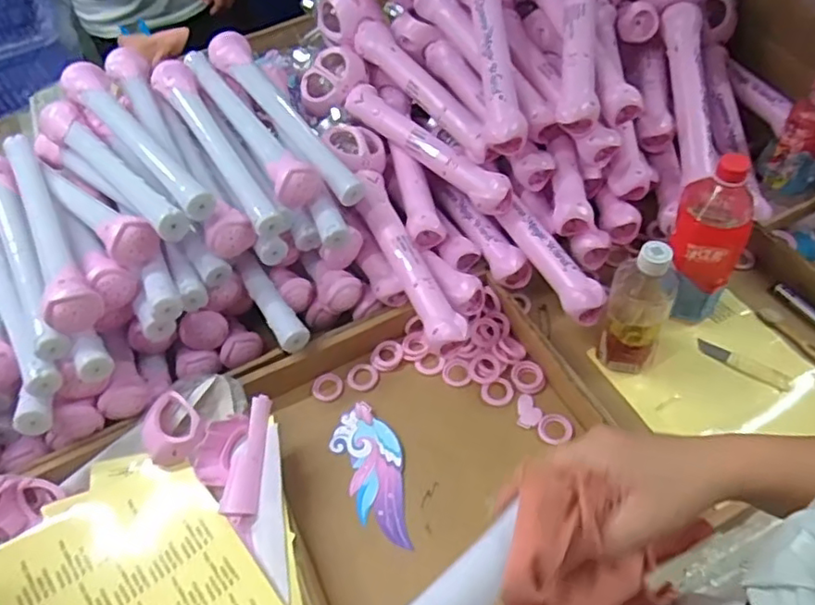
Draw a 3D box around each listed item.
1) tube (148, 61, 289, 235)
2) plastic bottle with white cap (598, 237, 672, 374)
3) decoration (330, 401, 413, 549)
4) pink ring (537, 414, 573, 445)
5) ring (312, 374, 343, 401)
[{"bbox_3d":[-0.228,-0.186,0.738,0.050,0.059,0.298,-29,57,-15],"label":"tube"},{"bbox_3d":[0.250,0.010,0.679,0.061,0.187,0.050,20,59,19],"label":"plastic bottle with white cap"},{"bbox_3d":[-0.033,0.190,0.691,0.071,0.008,0.166,-23,56,-11],"label":"decoration"},{"bbox_3d":[0.168,0.145,0.703,0.038,0.012,0.035,-3,54,4],"label":"pink ring"},{"bbox_3d":[-0.098,0.103,0.762,0.038,0.004,0.037,-3,54,4],"label":"ring"}]

